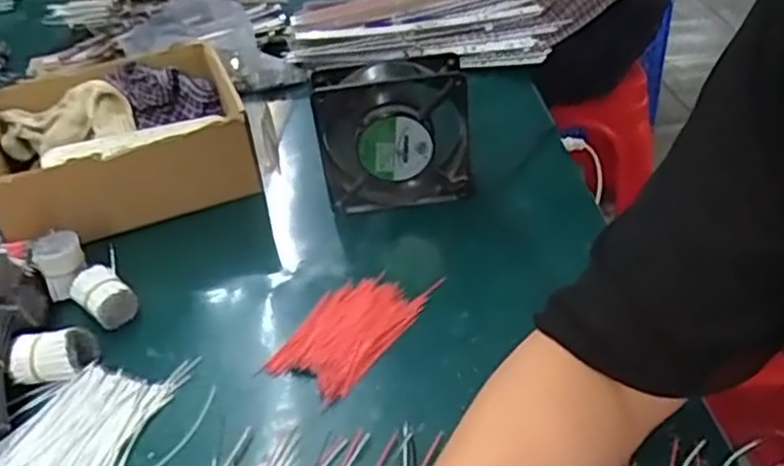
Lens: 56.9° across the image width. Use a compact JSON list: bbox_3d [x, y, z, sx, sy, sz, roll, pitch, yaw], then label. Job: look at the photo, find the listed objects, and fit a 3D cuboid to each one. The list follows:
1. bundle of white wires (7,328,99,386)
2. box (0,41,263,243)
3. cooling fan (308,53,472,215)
[{"bbox_3d":[-0.227,0.081,0.484,0.050,0.028,0.029,-7,36,-2],"label":"bundle of white wires"},{"bbox_3d":[-0.248,-0.078,0.656,0.212,0.089,0.180,-17,38,-15],"label":"box"},{"bbox_3d":[0.002,-0.075,0.585,0.116,0.123,0.035,-4,36,2],"label":"cooling fan"}]

